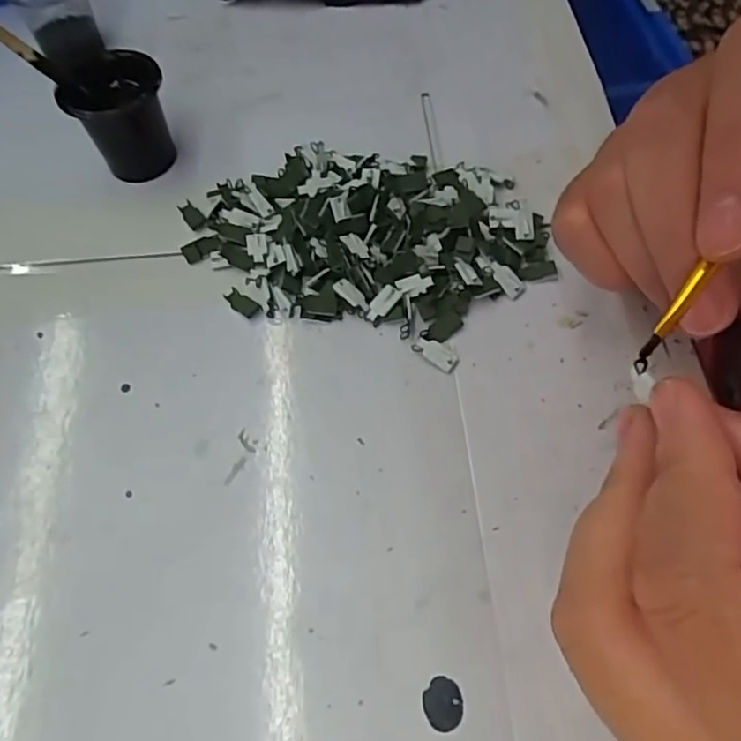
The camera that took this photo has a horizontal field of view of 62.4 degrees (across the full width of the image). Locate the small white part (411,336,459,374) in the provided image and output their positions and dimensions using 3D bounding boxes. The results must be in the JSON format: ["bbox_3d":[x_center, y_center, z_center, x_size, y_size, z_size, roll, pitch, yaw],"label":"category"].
[{"bbox_3d":[0.021,-0.005,0.201,0.015,0.004,0.007,35,68,20],"label":"small white part"}]

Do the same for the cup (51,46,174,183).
[{"bbox_3d":[-0.094,-0.096,0.236,0.034,0.036,0.034,-1,61,2],"label":"cup"}]

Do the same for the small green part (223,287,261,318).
[{"bbox_3d":[-0.045,-0.024,0.213,0.014,0.004,0.006,36,68,20],"label":"small green part"}]

